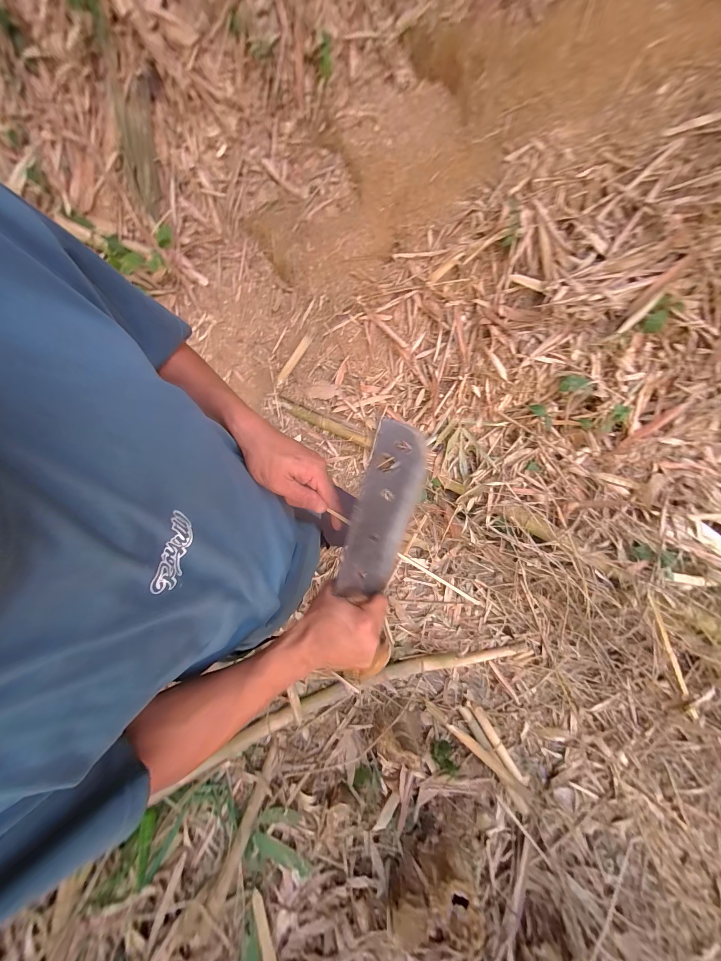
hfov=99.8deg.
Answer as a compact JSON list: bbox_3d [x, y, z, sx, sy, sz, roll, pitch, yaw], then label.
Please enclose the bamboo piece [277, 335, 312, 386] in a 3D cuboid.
[{"bbox_3d":[-0.279,-0.498,1.263,0.032,0.015,0.224,45,107,10],"label":"bamboo piece"}]

